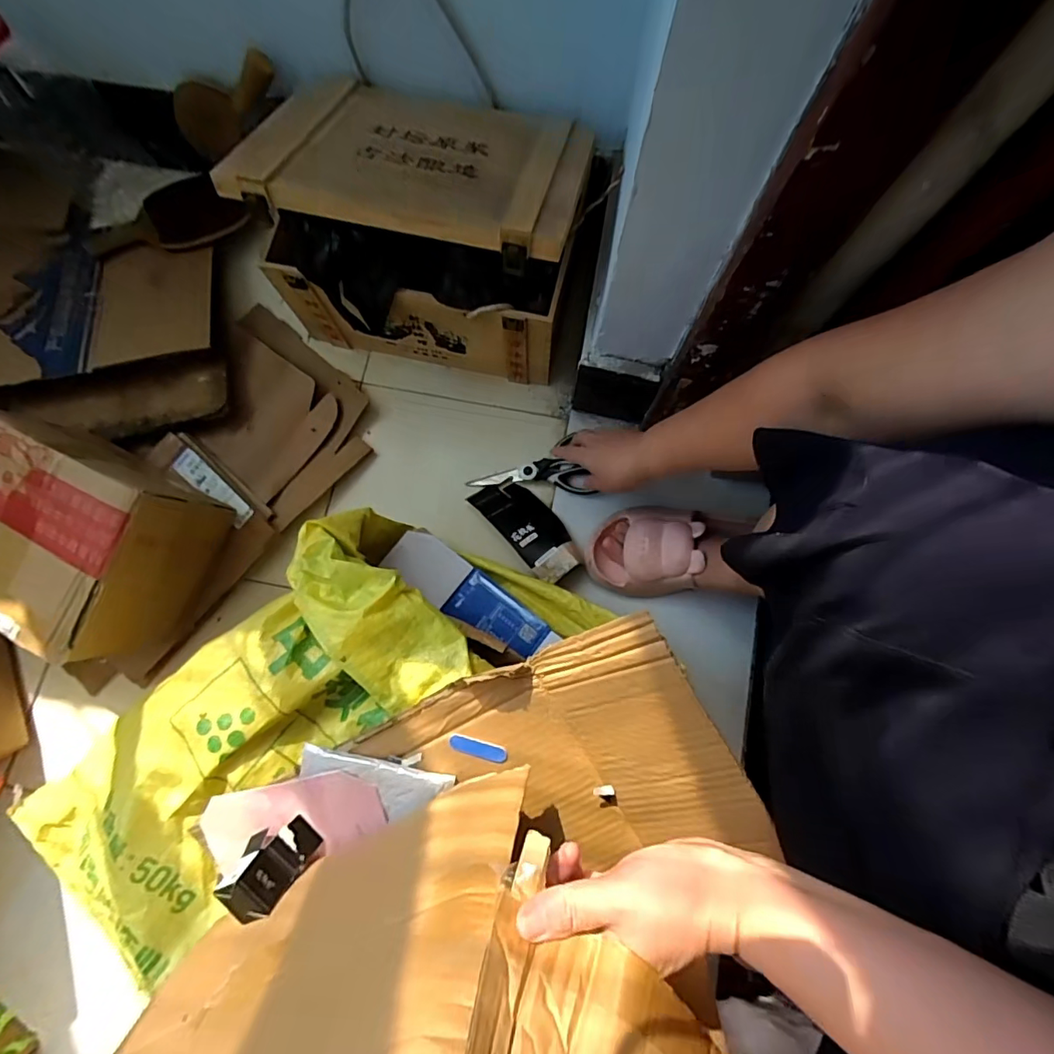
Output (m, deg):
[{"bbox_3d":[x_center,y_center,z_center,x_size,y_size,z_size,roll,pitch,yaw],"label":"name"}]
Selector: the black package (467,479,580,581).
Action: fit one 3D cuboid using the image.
[{"bbox_3d":[0.002,-0.004,0.662,0.076,0.038,0.164,-39,65,-8],"label":"black package"}]

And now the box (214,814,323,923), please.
[{"bbox_3d":[-0.209,0.272,0.416,0.041,0.035,0.069,52,43,-6],"label":"box"}]

